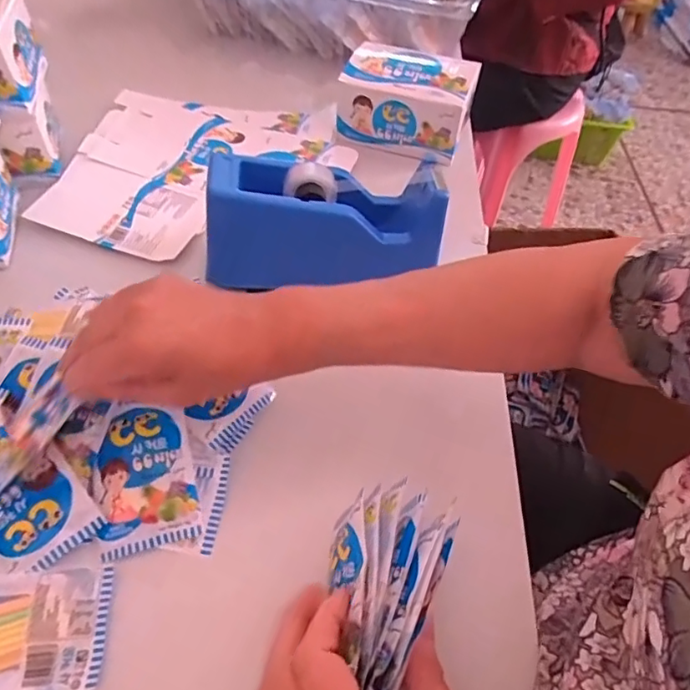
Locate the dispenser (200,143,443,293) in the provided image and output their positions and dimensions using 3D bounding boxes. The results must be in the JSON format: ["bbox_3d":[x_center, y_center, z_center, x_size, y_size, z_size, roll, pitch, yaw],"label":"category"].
[{"bbox_3d":[-0.017,-0.105,0.468,0.195,0.086,0.070,-4,51,-8],"label":"dispenser"}]

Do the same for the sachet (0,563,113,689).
[{"bbox_3d":[-0.187,0.160,0.305,0.100,0.010,0.064,-2,51,-7],"label":"sachet"}]

